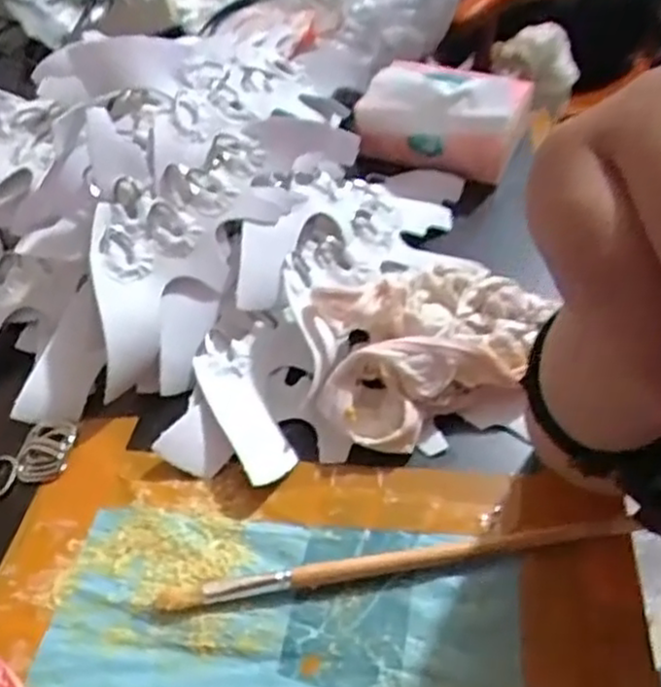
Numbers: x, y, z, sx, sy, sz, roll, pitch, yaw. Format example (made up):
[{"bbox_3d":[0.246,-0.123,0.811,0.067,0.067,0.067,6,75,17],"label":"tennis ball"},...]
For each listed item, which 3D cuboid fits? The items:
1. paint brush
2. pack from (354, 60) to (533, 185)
[{"bbox_3d":[0.036,0.115,0.380,0.249,0.016,0.015,-9,47,-4],"label":"paint brush"},{"bbox_3d":[0.099,-0.198,0.627,0.142,0.074,0.084,11,49,14],"label":"pack"}]

